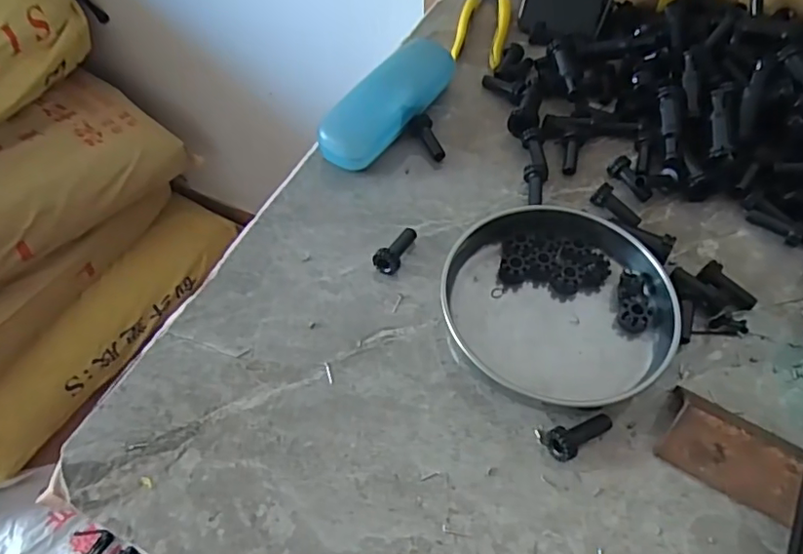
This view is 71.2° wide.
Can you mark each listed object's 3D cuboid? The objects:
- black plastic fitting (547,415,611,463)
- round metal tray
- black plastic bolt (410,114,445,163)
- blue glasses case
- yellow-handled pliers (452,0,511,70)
[{"bbox_3d":[0.101,0.088,0.312,0.040,0.015,0.017,-18,59,-15],"label":"black plastic fitting"},{"bbox_3d":[0.100,0.014,0.356,0.139,0.028,0.134,2,56,-2],"label":"round metal tray"},{"bbox_3d":[0.021,-0.109,0.440,0.019,0.013,0.040,-13,57,-12],"label":"black plastic bolt"},{"bbox_3d":[-0.006,-0.142,0.450,0.047,0.037,0.155,30,59,16],"label":"blue glasses case"},{"bbox_3d":[0.085,-0.262,0.549,0.046,0.014,0.171,12,56,5],"label":"yellow-handled pliers"}]

